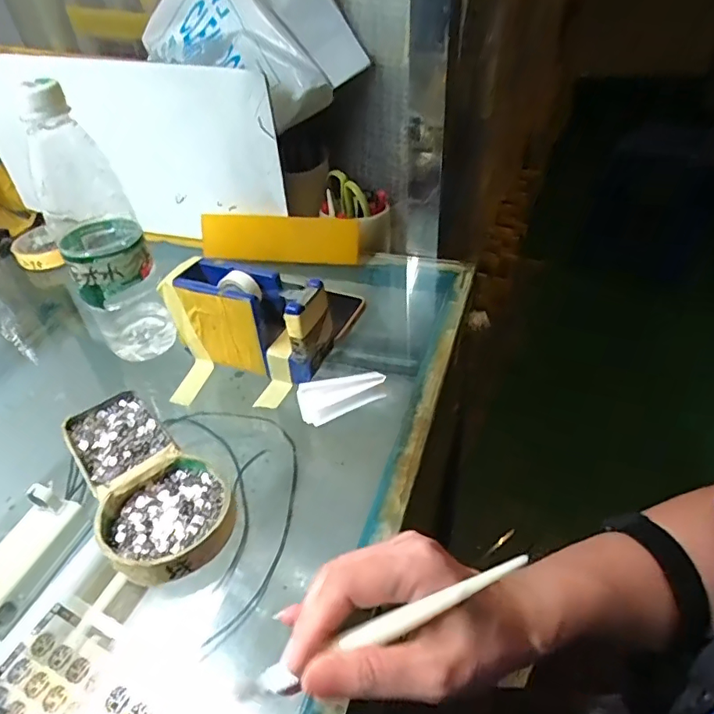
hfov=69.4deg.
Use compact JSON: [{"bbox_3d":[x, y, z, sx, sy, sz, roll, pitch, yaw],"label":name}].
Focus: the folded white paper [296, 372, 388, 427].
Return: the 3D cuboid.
[{"bbox_3d":[-0.011,0.032,0.400,0.066,0.007,0.031,-9,84,-5],"label":"folded white paper"}]

